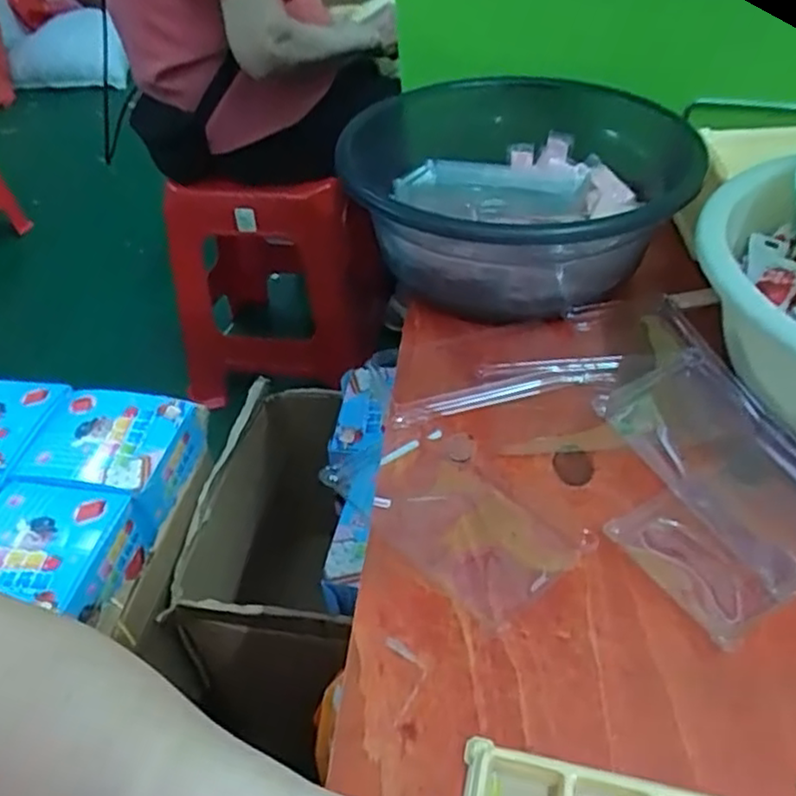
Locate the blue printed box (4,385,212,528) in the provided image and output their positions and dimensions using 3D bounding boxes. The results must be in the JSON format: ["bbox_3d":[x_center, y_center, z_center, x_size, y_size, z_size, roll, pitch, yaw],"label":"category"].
[{"bbox_3d":[-0.342,0.061,0.842,0.170,0.072,0.167,4,44,9],"label":"blue printed box"}]

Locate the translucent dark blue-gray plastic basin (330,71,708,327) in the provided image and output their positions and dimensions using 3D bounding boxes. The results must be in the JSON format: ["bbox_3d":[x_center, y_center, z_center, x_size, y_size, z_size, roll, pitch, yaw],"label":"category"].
[{"bbox_3d":[0.085,-0.162,0.544,0.250,0.116,0.261,-2,44,2],"label":"translucent dark blue-gray plastic basin"}]

